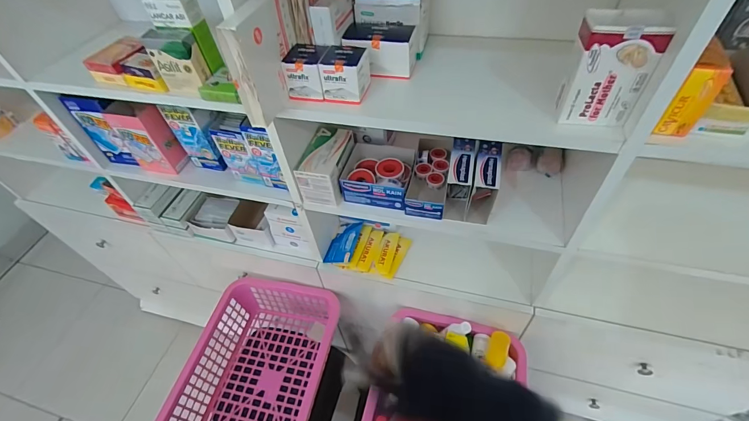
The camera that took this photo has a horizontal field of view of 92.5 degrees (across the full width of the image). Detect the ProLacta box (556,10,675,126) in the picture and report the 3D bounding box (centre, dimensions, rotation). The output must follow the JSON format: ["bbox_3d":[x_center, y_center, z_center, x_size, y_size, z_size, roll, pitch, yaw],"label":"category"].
[{"bbox_3d":[0.266,-0.162,0.414,0.081,0.116,0.047,7,51,11],"label":"ProLacta box"}]

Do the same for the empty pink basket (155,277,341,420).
[{"bbox_3d":[-0.269,0.382,0.858,0.293,0.161,0.408,8,51,12],"label":"empty pink basket"}]

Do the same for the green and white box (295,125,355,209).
[{"bbox_3d":[-0.089,-0.088,0.695,0.074,0.087,0.131,9,51,13],"label":"green and white box"}]

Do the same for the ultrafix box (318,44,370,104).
[{"bbox_3d":[-0.041,-0.195,0.513,0.056,0.058,0.058,12,52,15],"label":"ultrafix box"}]

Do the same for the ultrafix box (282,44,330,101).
[{"bbox_3d":[-0.094,-0.204,0.528,0.055,0.056,0.062,10,51,14],"label":"ultrafix box"}]

